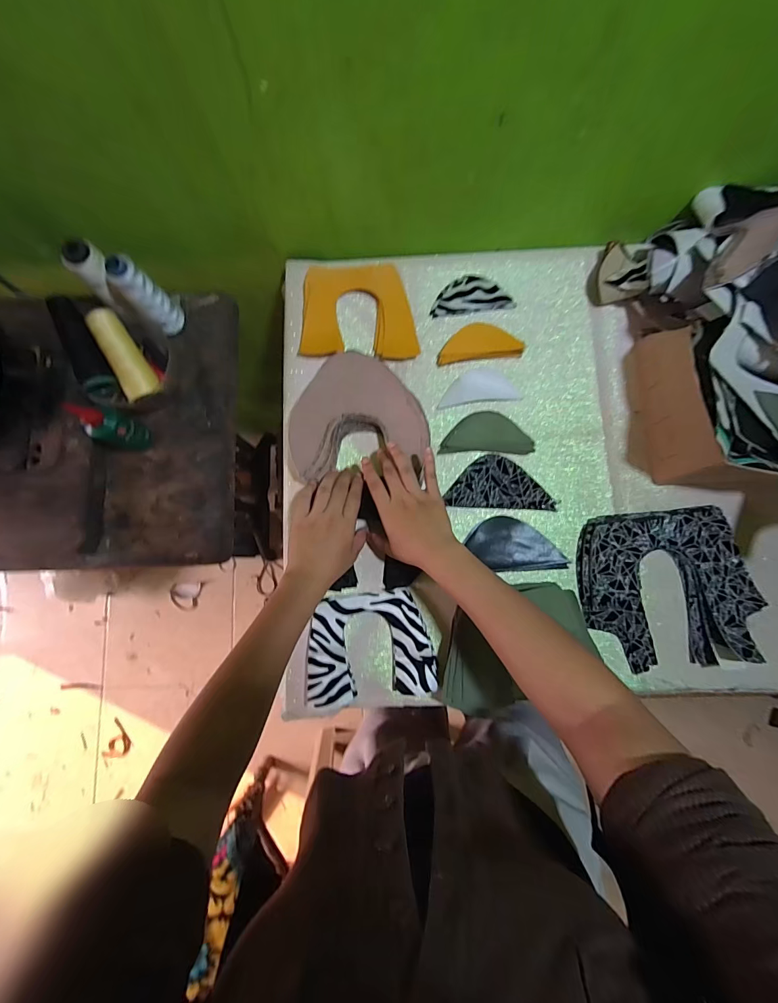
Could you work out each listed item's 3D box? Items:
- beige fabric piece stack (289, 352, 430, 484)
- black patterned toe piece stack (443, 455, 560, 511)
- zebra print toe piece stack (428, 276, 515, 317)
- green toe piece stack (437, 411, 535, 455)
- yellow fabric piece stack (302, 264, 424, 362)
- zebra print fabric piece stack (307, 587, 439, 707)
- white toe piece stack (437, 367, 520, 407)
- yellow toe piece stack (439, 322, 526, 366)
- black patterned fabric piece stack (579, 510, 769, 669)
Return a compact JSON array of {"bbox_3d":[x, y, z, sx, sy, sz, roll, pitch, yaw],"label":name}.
[{"bbox_3d":[-0.039,-0.113,0.505,0.169,0.030,0.155,-4,82,1],"label":"beige fabric piece stack"},{"bbox_3d":[0.148,-0.025,0.511,0.135,0.011,0.068,3,82,2],"label":"black patterned toe piece stack"},{"bbox_3d":[0.115,-0.289,0.543,0.111,0.007,0.051,-6,82,0],"label":"zebra print toe piece stack"},{"bbox_3d":[0.129,-0.093,0.514,0.116,0.018,0.058,2,82,1],"label":"green toe piece stack"},{"bbox_3d":[-0.043,-0.260,0.536,0.153,0.019,0.133,-4,82,1],"label":"yellow fabric piece stack"},{"bbox_3d":[-0.023,0.179,0.484,0.154,0.012,0.125,-4,77,-4],"label":"zebra print fabric piece stack"},{"bbox_3d":[0.120,-0.155,0.526,0.104,0.005,0.046,-6,82,0],"label":"white toe piece stack"},{"bbox_3d":[0.122,-0.222,0.531,0.112,0.022,0.056,-6,82,0],"label":"yellow toe piece stack"},{"bbox_3d":[0.341,0.105,0.470,0.193,0.046,0.183,-6,82,0],"label":"black patterned fabric piece stack"}]

